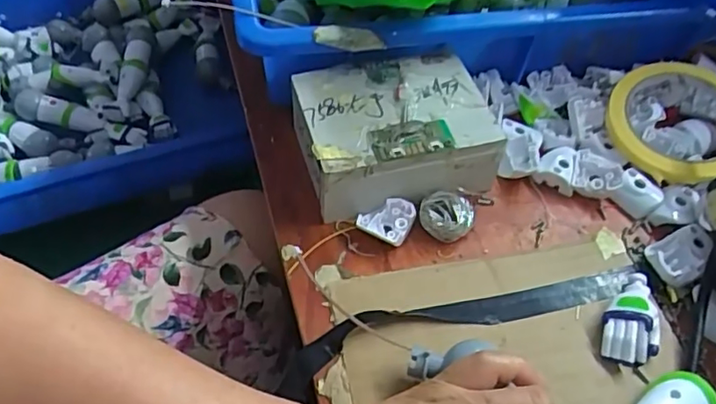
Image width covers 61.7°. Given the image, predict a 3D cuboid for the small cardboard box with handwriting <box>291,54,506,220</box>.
[{"bbox_3d":[0.023,-0.047,0.406,0.122,0.049,0.094,-11,53,-10],"label":"small cardboard box with handwriting"}]

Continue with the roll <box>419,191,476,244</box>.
[{"bbox_3d":[0.058,0.008,0.387,0.032,0.022,0.030,2,51,-3],"label":"roll"}]

